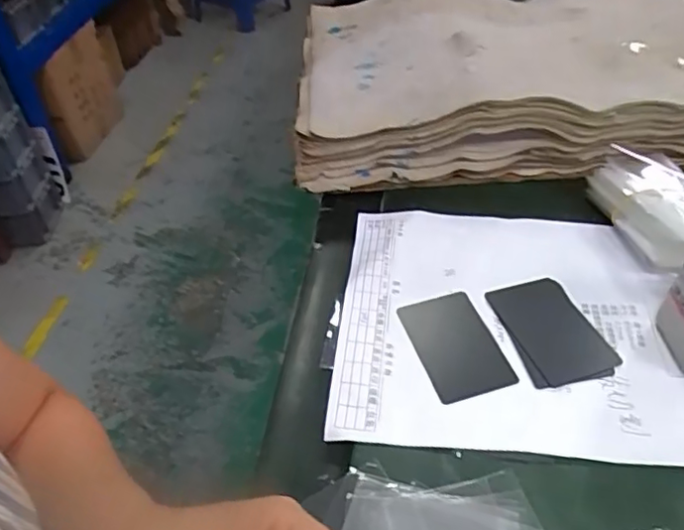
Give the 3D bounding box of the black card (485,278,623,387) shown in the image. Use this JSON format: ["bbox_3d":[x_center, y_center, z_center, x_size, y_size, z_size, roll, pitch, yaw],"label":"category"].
[{"bbox_3d":[0.143,0.042,0.415,0.053,0.004,0.087,-15,45,-12],"label":"black card"}]

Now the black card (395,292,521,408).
[{"bbox_3d":[0.077,0.054,0.414,0.055,0.004,0.085,-14,45,-10],"label":"black card"}]

